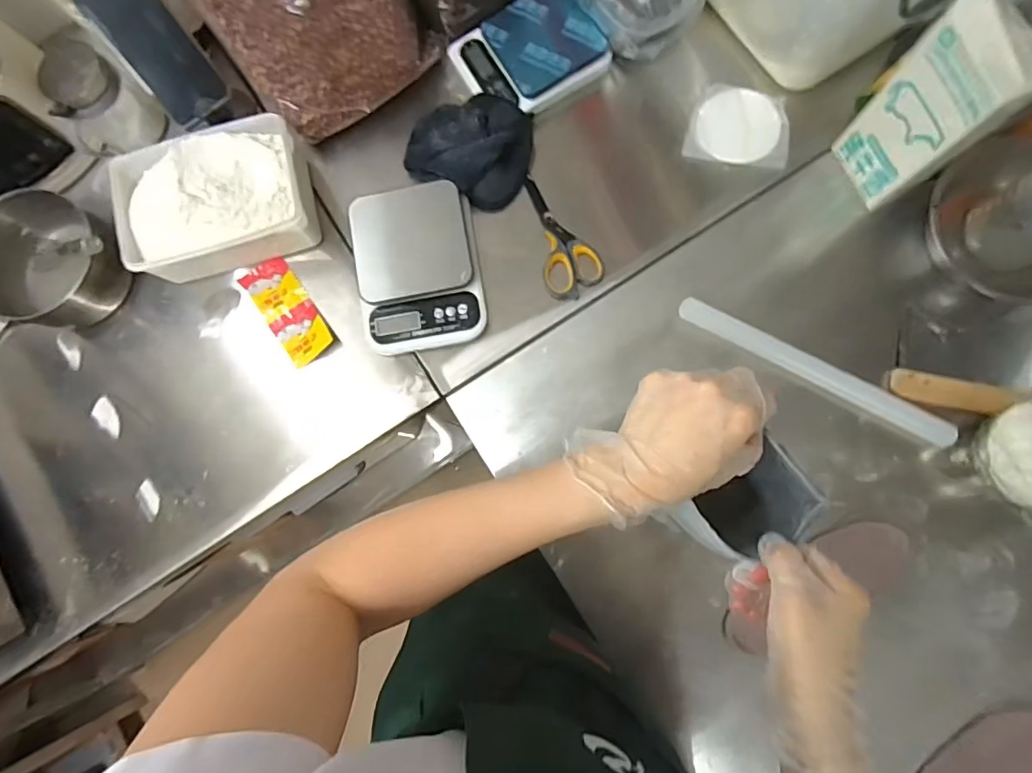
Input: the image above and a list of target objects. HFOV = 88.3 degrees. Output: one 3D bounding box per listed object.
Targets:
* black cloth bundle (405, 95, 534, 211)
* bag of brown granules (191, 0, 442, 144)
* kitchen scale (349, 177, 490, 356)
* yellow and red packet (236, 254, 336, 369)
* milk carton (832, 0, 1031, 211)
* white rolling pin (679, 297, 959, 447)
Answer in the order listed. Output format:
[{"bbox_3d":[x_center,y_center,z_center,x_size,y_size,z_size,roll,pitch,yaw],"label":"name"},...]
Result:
[{"bbox_3d":[-0.050,-0.303,0.654,0.143,0.049,0.137,31,86,8],"label":"black cloth bundle"},{"bbox_3d":[-0.215,-0.416,0.596,0.232,0.237,0.047,-21,52,-4],"label":"bag of brown granules"},{"bbox_3d":[-0.117,-0.143,0.647,0.146,0.031,0.197,-9,82,3],"label":"kitchen scale"},{"bbox_3d":[-0.287,-0.096,0.669,0.059,0.018,0.140,-35,81,-1],"label":"yellow and red packet"},{"bbox_3d":[0.422,-0.280,0.543,0.078,0.190,0.111,-38,81,-1],"label":"milk carton"},{"bbox_3d":[0.340,-0.020,0.611,0.323,0.019,0.026,28,85,8],"label":"white rolling pin"}]

